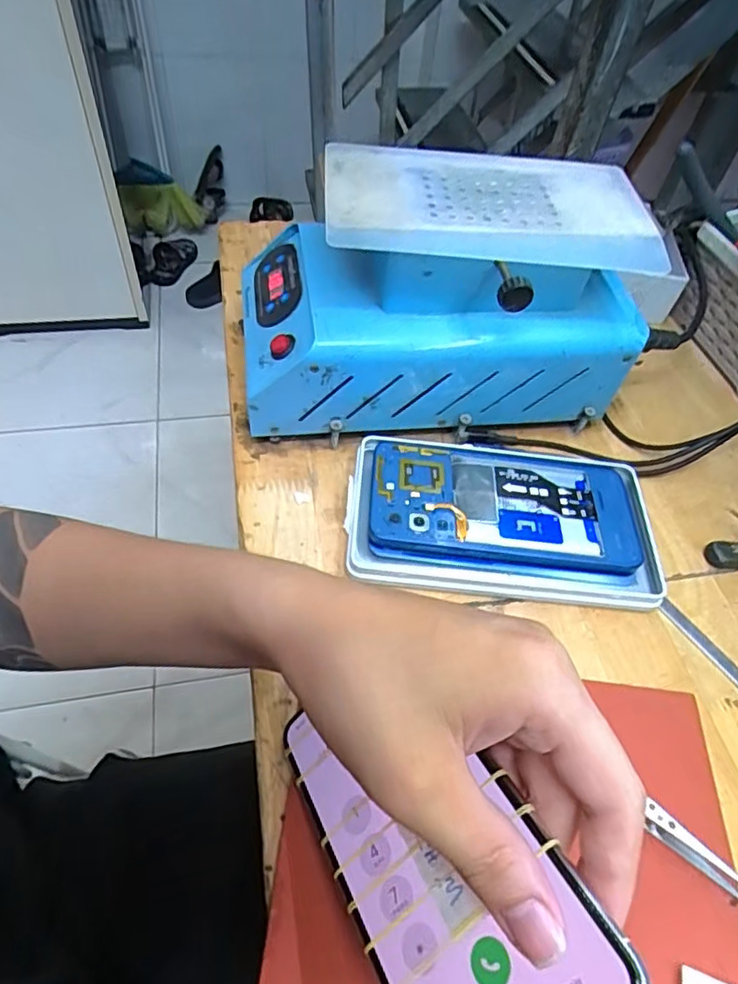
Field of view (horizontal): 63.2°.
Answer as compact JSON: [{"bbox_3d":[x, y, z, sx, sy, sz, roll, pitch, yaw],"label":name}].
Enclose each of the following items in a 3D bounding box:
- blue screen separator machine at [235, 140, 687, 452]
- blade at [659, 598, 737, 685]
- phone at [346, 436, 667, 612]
[{"bbox_3d":[0.046,-0.116,0.376,0.240,0.144,0.111,-1,54,-7],"label":"blue screen separator machine"},{"bbox_3d":[0.193,0.090,0.330,0.012,0.004,0.075,-29,62,-24],"label":"blade"},{"bbox_3d":[0.081,0.016,0.365,0.181,0.021,0.107,3,54,-4],"label":"phone"}]

